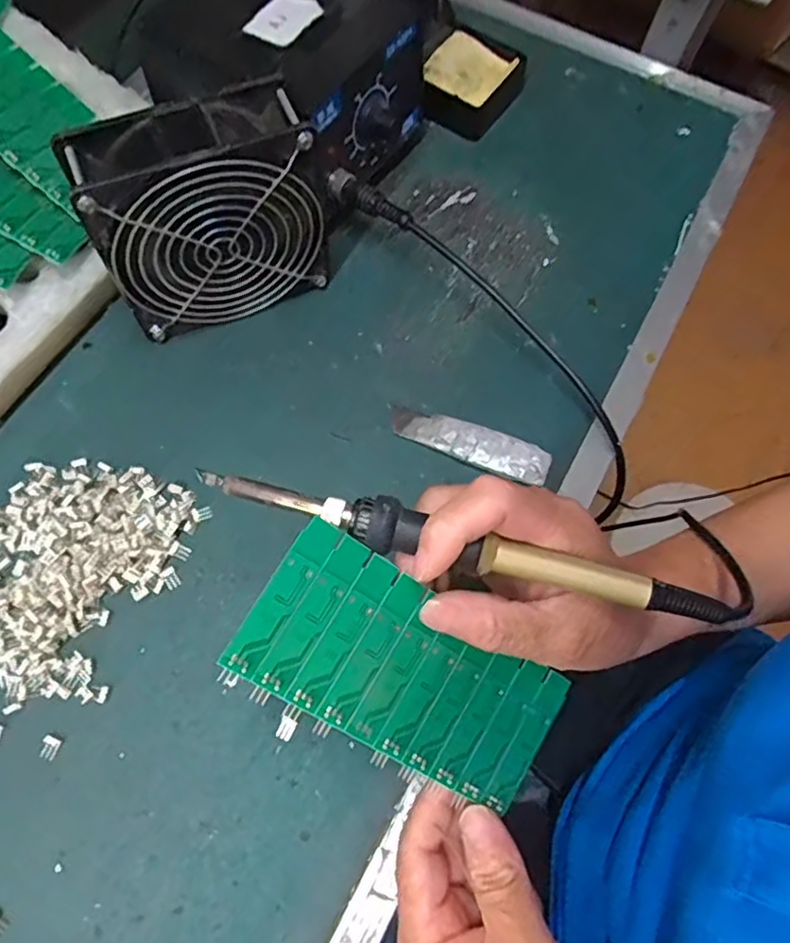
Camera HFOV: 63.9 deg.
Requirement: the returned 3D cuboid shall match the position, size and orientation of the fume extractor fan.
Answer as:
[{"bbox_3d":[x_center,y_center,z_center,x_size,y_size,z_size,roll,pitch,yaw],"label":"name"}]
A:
[{"bbox_3d":[-0.094,-0.139,0.352,0.128,0.120,0.046,-20,71,-11],"label":"fume extractor fan"}]

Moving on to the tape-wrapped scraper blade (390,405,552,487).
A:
[{"bbox_3d":[0.043,-0.018,0.370,0.095,0.006,0.024,22,68,5],"label":"tape-wrapped scraper blade"}]

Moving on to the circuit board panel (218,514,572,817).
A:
[{"bbox_3d":[0.007,0.080,0.251,0.137,0.004,0.062,36,78,-17],"label":"circuit board panel"}]

